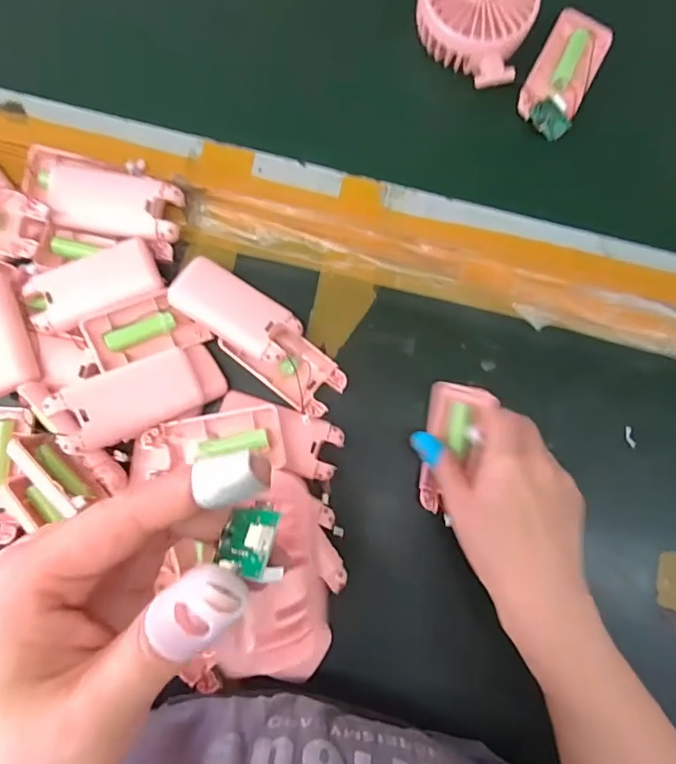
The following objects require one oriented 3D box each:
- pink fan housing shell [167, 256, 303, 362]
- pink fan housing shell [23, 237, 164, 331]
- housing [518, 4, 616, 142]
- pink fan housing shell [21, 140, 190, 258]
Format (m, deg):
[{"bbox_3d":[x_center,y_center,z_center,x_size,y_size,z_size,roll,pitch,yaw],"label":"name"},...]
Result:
[{"bbox_3d":[-0.075,-0.051,0.369,0.091,0.026,0.041,32,84,1],"label":"pink fan housing shell"},{"bbox_3d":[-0.177,-0.069,0.364,0.090,0.014,0.041,-24,86,-4],"label":"pink fan housing shell"},{"bbox_3d":[0.179,-0.244,0.398,0.046,0.019,0.104,27,84,0],"label":"housing"},{"bbox_3d":[-0.177,-0.137,0.371,0.119,0.020,0.054,16,84,-1],"label":"pink fan housing shell"}]

